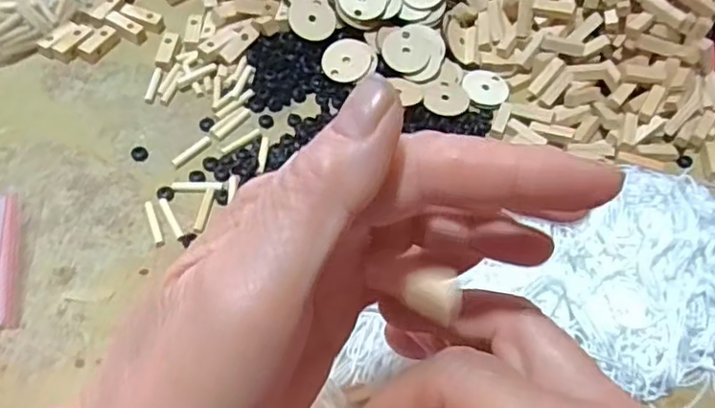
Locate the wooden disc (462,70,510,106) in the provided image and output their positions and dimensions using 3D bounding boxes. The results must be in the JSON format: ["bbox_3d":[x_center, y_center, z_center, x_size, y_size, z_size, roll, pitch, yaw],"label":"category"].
[{"bbox_3d":[0.094,-0.085,0.469,0.034,0.004,0.036,2,57,-3],"label":"wooden disc"}]

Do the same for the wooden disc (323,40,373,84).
[{"bbox_3d":[-0.007,-0.102,0.455,0.034,0.004,0.032,-3,75,12],"label":"wooden disc"}]

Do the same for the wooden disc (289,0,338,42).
[{"bbox_3d":[-0.032,-0.135,0.466,0.034,0.005,0.034,4,74,-15],"label":"wooden disc"}]

